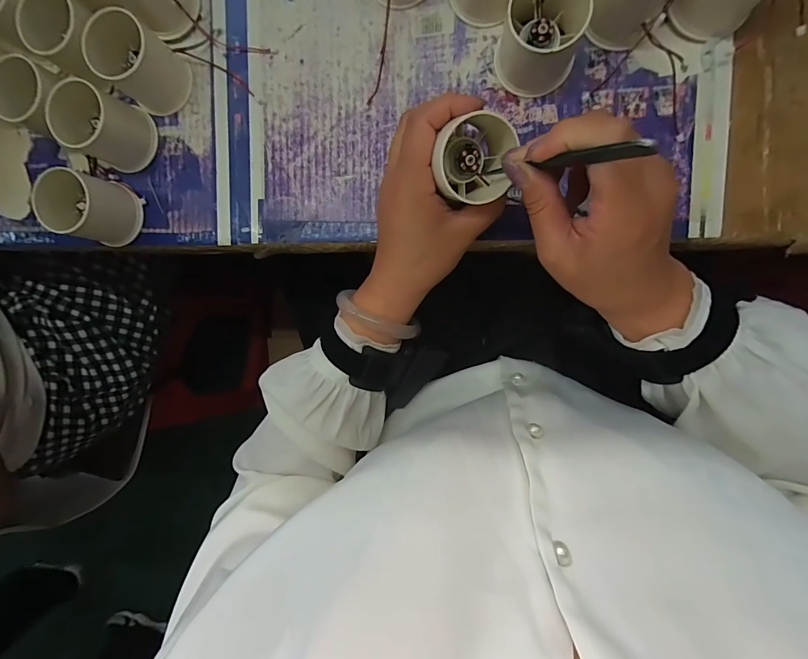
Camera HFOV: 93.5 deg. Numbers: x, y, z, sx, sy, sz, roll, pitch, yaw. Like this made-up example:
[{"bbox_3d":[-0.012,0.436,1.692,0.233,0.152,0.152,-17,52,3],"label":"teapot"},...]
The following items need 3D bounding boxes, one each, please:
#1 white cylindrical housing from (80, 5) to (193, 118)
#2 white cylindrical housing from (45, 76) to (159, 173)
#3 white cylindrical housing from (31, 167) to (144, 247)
[{"bbox_3d":[-0.210,-0.211,0.303,0.049,0.050,0.051,1,94,9],"label":"white cylindrical housing"},{"bbox_3d":[-0.246,-0.166,0.313,0.050,0.050,0.053,1,94,9],"label":"white cylindrical housing"},{"bbox_3d":[-0.263,-0.102,0.320,0.050,0.053,0.052,1,94,9],"label":"white cylindrical housing"}]

